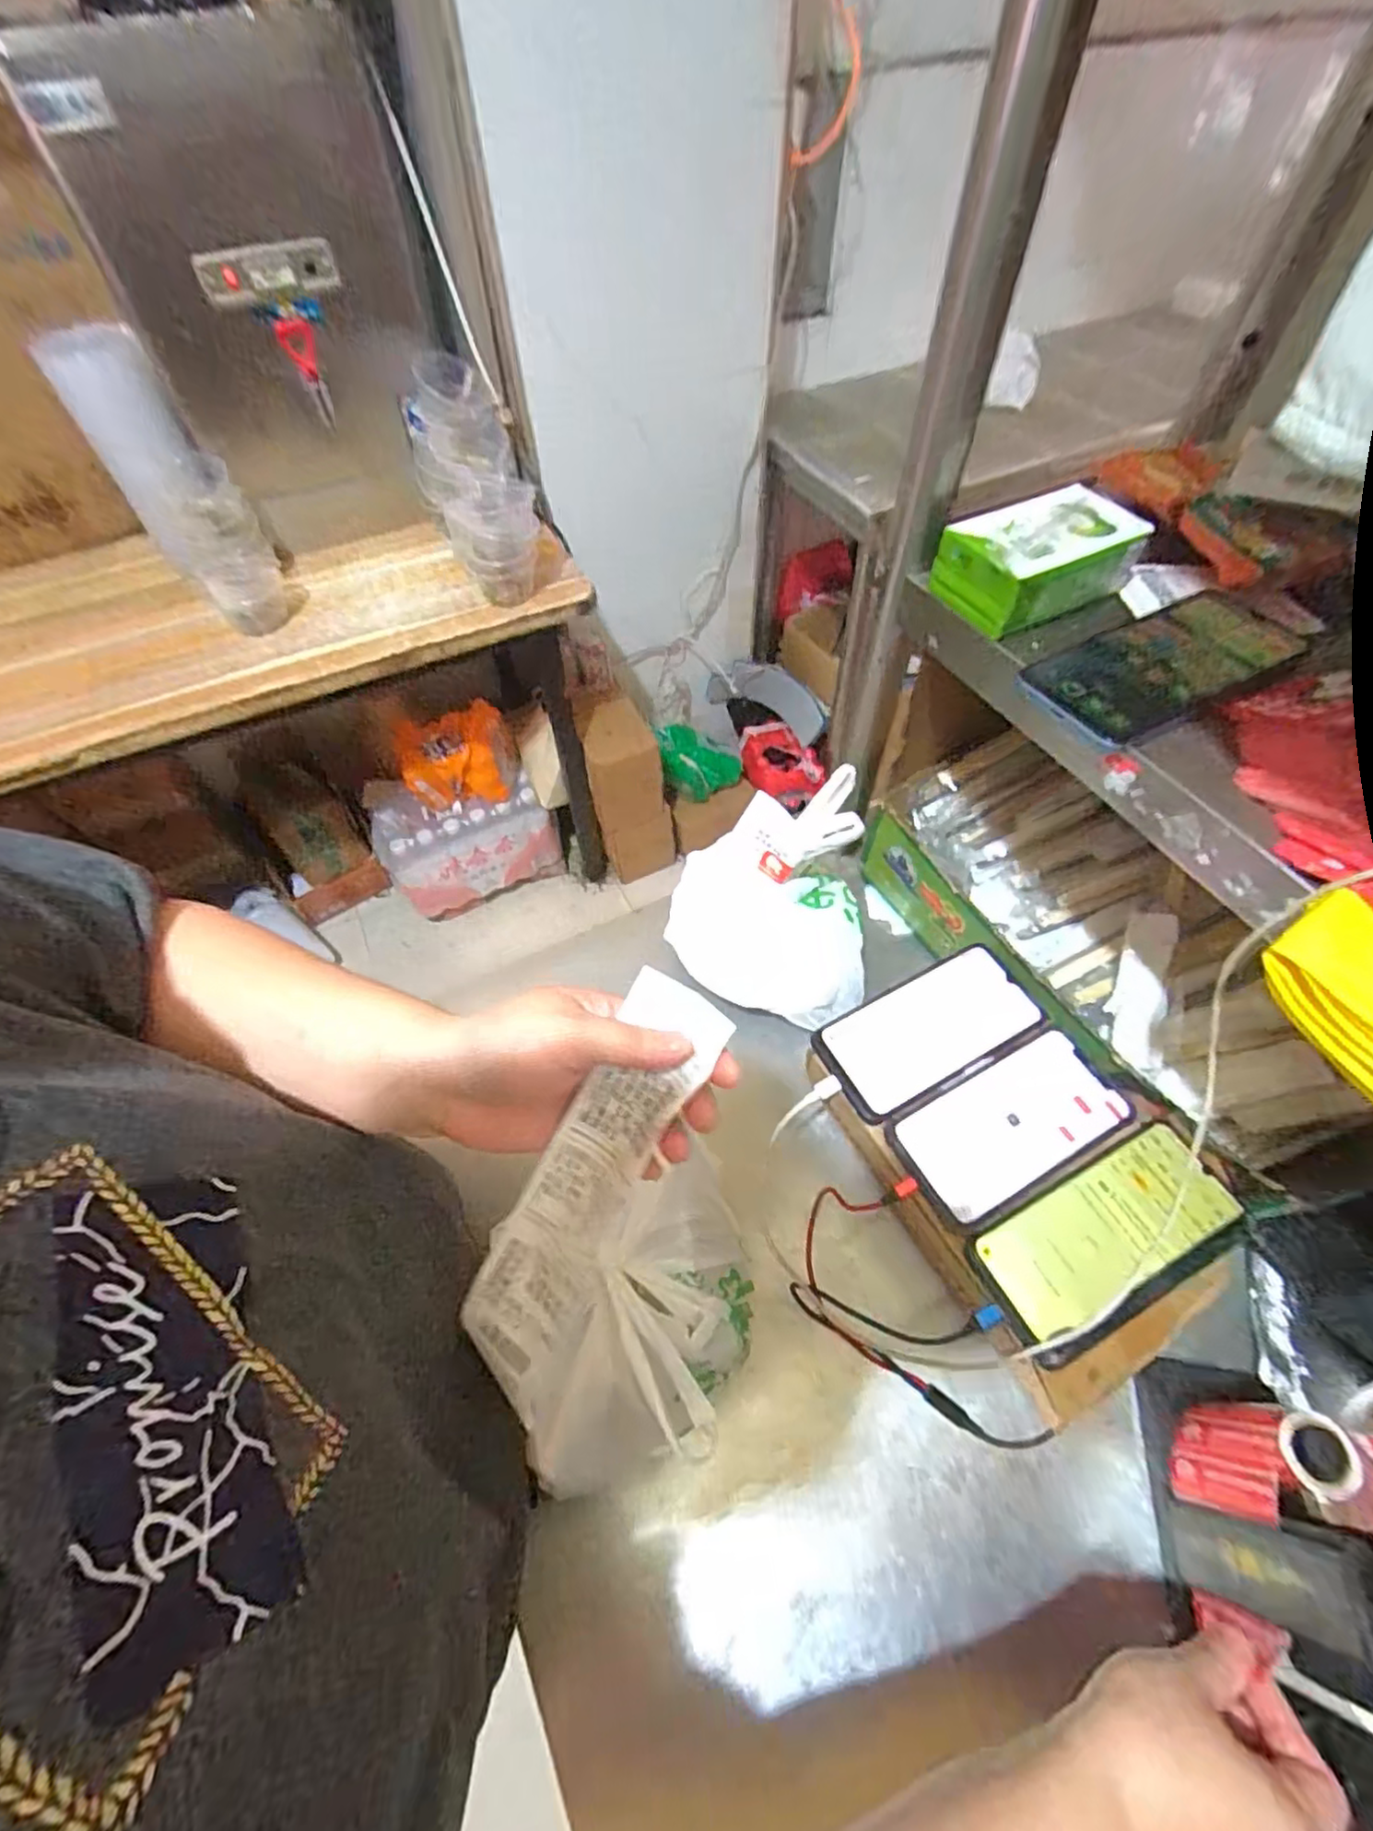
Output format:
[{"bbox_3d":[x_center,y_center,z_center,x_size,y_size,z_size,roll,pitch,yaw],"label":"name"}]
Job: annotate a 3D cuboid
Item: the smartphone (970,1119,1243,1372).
[{"bbox_3d":[0.261,0.198,0.415,0.161,0.015,0.075,-27,63,-9],"label":"smartphone"}]

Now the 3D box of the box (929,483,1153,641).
[{"bbox_3d":[0.222,-0.224,0.423,0.112,0.045,0.067,-22,59,-13],"label":"box"}]

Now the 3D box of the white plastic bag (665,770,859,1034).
[{"bbox_3d":[0.071,-0.010,0.566,0.172,0.127,0.154,8,57,6],"label":"white plastic bag"}]

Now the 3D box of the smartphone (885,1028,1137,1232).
[{"bbox_3d":[0.221,0.141,0.458,0.149,0.013,0.080,-25,60,-15],"label":"smartphone"}]

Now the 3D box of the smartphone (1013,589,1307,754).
[{"bbox_3d":[0.273,-0.147,0.389,0.154,0.014,0.072,-25,60,-15],"label":"smartphone"}]

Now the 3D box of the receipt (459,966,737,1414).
[{"bbox_3d":[-0.049,0.130,0.317,0.055,0.016,0.207,29,94,18],"label":"receipt"}]

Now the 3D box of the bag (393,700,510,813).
[{"bbox_3d":[-0.492,-0.337,1.411,0.231,0.167,0.150,-4,57,-2],"label":"bag"}]

